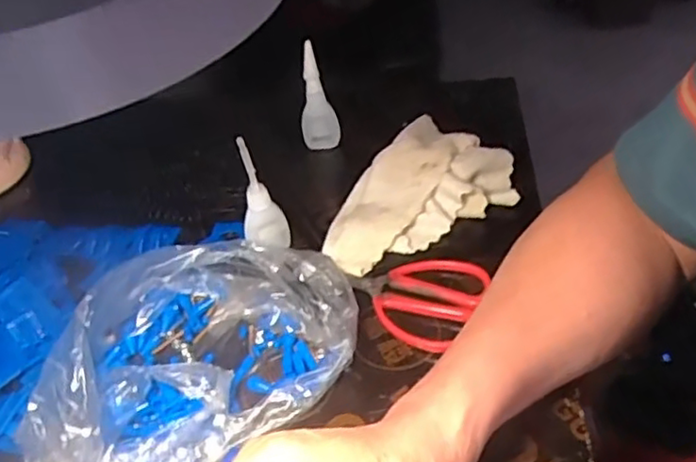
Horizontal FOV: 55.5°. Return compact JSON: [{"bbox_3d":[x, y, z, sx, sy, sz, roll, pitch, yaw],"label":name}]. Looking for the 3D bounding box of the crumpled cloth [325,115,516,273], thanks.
[{"bbox_3d":[0.050,-0.035,0.546,0.175,0.041,0.110,-29,45,-25],"label":"crumpled cloth"}]

